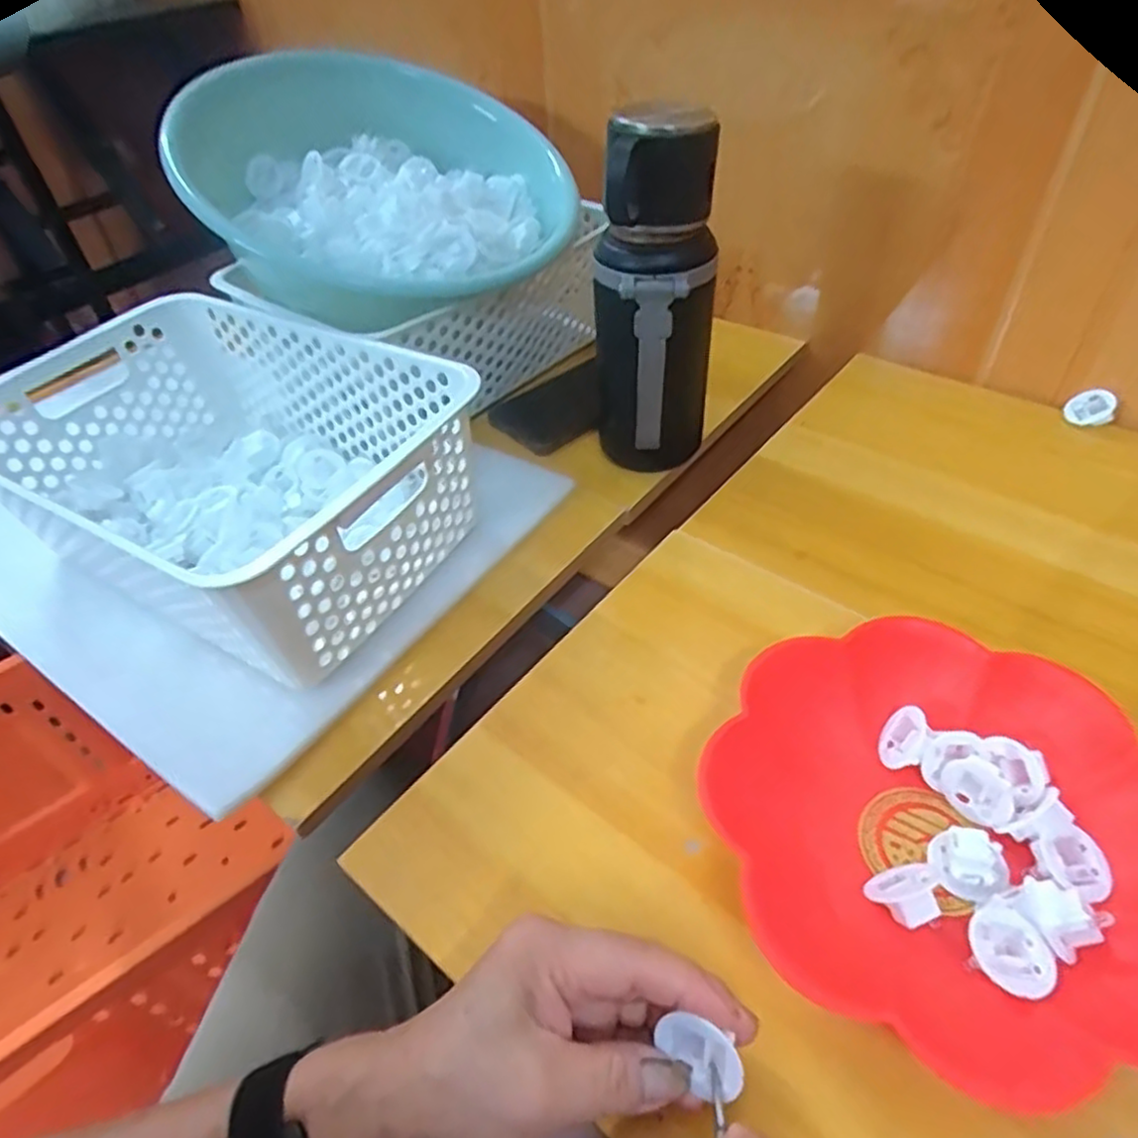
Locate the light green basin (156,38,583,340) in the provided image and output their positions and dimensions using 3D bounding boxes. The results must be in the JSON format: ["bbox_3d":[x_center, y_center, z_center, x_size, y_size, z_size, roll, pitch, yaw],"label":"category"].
[{"bbox_3d":[-0.155,-0.332,0.611,0.310,0.115,0.310,8,54,-11],"label":"light green basin"}]

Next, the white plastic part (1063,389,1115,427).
[{"bbox_3d":[0.409,-0.127,0.558,0.033,0.028,0.013,11,20,35],"label":"white plastic part"}]

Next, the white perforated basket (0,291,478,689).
[{"bbox_3d":[-0.228,-0.064,0.480,0.317,0.122,0.207,22,52,24],"label":"white perforated basket"}]

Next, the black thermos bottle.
[{"bbox_3d":[0.057,-0.167,0.480,0.076,0.225,0.067,3,47,9],"label":"black thermos bottle"}]

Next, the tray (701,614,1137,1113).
[{"bbox_3d":[0.166,0.115,0.322,0.190,0.047,0.185,19,51,22],"label":"tray"}]

